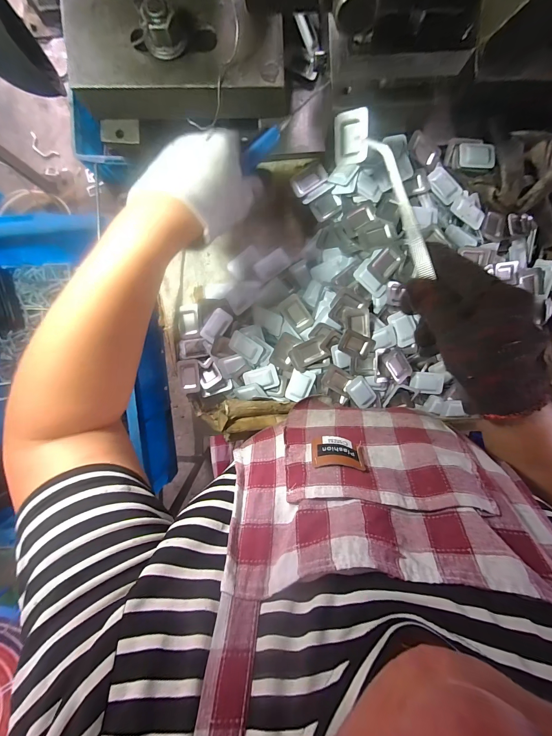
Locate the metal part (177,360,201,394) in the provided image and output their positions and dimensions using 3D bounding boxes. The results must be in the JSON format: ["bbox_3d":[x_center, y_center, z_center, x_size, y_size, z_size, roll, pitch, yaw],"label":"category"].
[{"bbox_3d":[-0.106,0.010,0.350,0.026,0.008,0.040,-5,95,-1],"label":"metal part"}]

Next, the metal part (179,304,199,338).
[{"bbox_3d":[-0.106,-0.056,0.352,0.023,0.005,0.041,-1,95,-2],"label":"metal part"}]

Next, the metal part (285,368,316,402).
[{"bbox_3d":[0.029,0.021,0.341,0.026,0.007,0.038,19,94,-4],"label":"metal part"}]

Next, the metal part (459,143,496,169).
[{"bbox_3d":[0.222,-0.235,0.318,0.038,0.004,0.025,0,95,-2],"label":"metal part"}]

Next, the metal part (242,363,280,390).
[{"bbox_3d":[-0.017,0.013,0.342,0.039,0.006,0.027,-19,96,0],"label":"metal part"}]

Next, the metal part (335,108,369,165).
[{"bbox_3d":[0.070,-0.214,0.268,0.030,0.005,0.040,2,122,14],"label":"metal part"}]

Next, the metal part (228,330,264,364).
[{"bbox_3d":[-0.036,-0.024,0.335,0.040,0.007,0.026,38,115,9],"label":"metal part"}]

